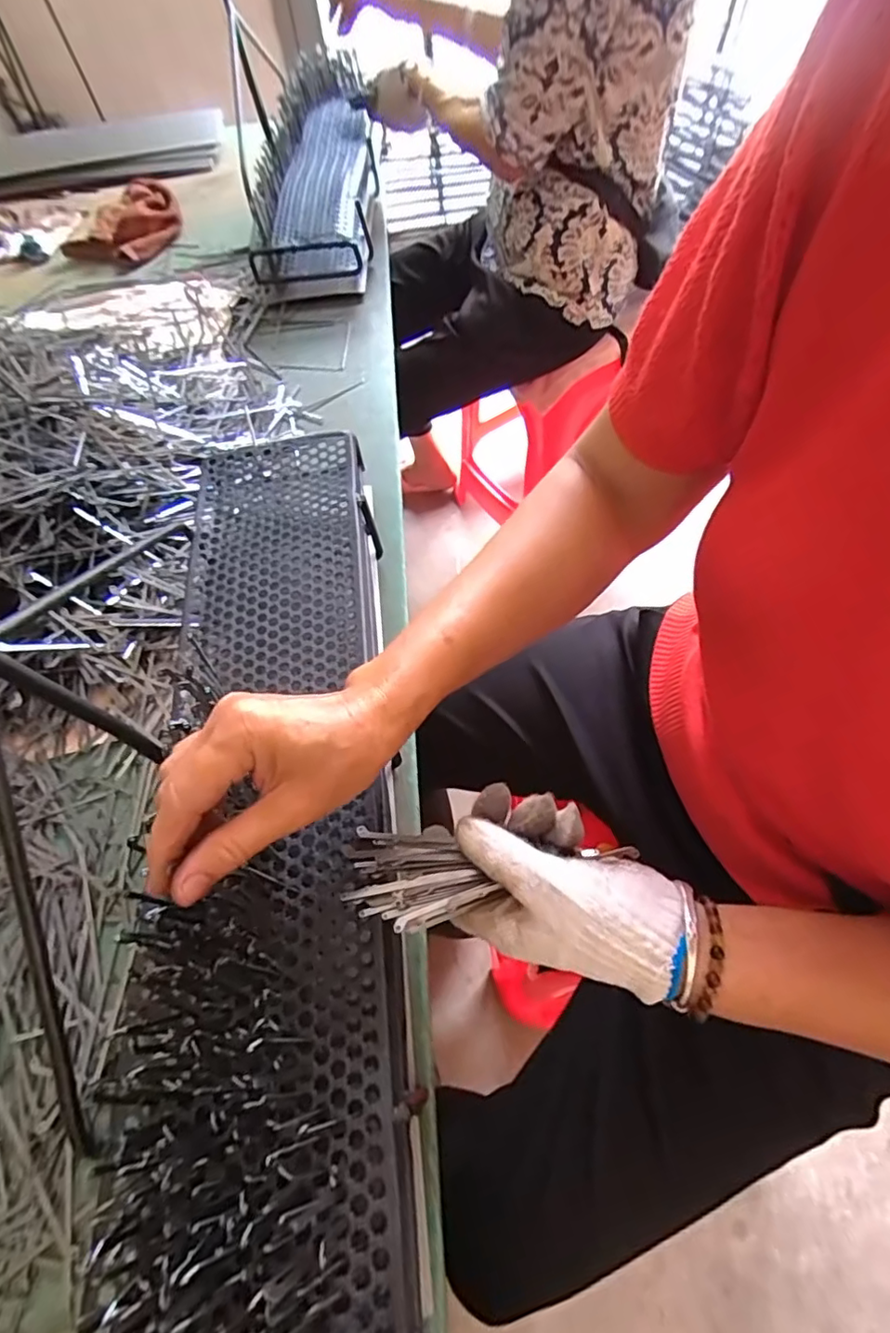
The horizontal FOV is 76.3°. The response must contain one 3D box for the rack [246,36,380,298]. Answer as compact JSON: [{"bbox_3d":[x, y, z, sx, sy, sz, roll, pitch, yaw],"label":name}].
[{"bbox_3d":[-0.196,-0.867,0.956,0.154,0.126,0.733,-2,60,3],"label":"rack"}]

